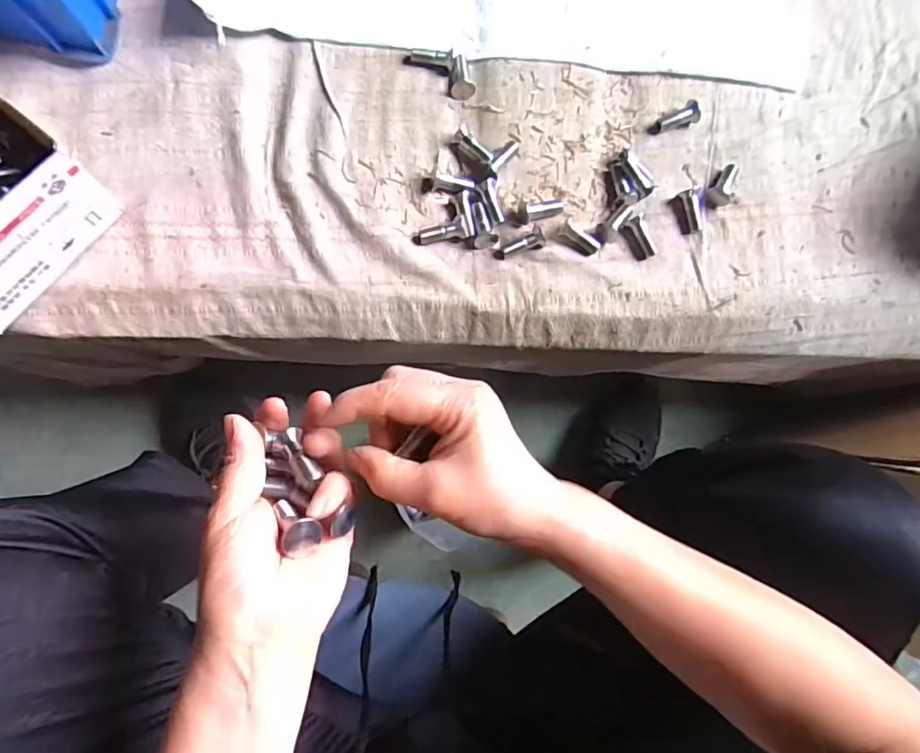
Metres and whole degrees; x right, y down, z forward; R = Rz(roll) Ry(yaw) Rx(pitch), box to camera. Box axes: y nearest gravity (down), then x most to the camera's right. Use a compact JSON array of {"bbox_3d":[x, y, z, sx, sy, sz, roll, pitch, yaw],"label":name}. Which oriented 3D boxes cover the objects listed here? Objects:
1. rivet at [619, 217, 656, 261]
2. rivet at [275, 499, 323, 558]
[{"bbox_3d":[0.146,-0.112,0.444,0.018,0.010,0.034,-31,86,-9],"label":"rivet"},{"bbox_3d":[-0.084,0.073,0.275,0.015,0.035,0.017,-49,128,-5],"label":"rivet"}]

